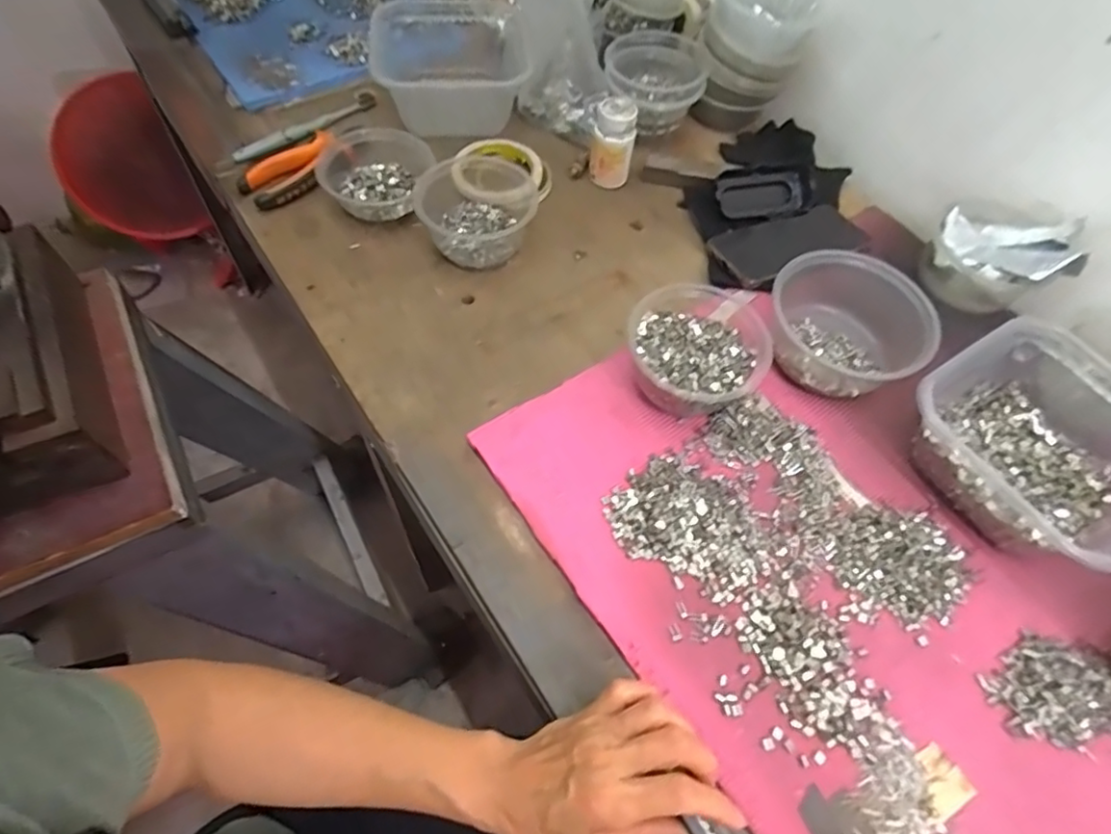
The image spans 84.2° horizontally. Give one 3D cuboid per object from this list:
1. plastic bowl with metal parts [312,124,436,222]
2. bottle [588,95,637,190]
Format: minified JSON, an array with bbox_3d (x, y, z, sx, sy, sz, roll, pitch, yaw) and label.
[{"bbox_3d":[-0.184,-0.251,0.645,0.120,0.043,0.117,-17,62,-13],"label":"plastic bowl with metal parts"},{"bbox_3d":[0.061,-0.292,0.661,0.045,0.084,0.042,9,60,2],"label":"bottle"}]

